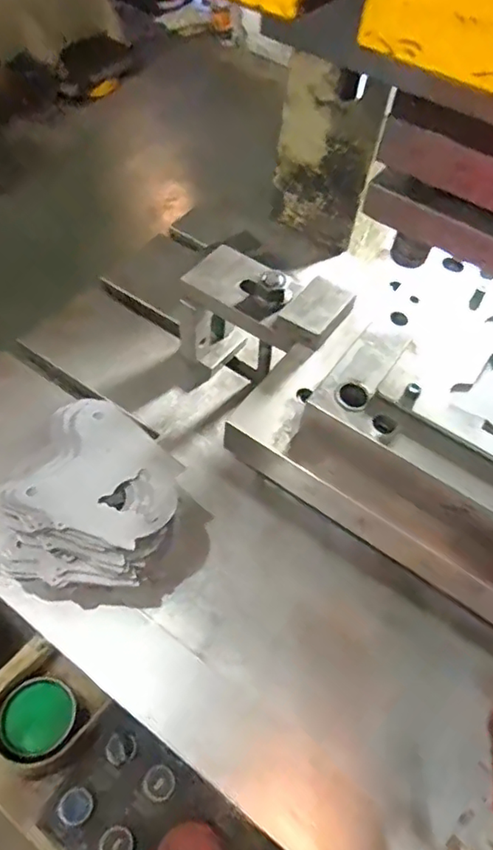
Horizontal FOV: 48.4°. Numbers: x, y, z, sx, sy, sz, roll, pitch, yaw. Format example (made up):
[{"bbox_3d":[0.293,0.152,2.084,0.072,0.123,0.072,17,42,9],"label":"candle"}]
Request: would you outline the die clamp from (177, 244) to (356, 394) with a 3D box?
[{"bbox_3d":[0.014,-0.110,0.664,0.181,0.181,0.096,31,59,15],"label":"die clamp"}]

